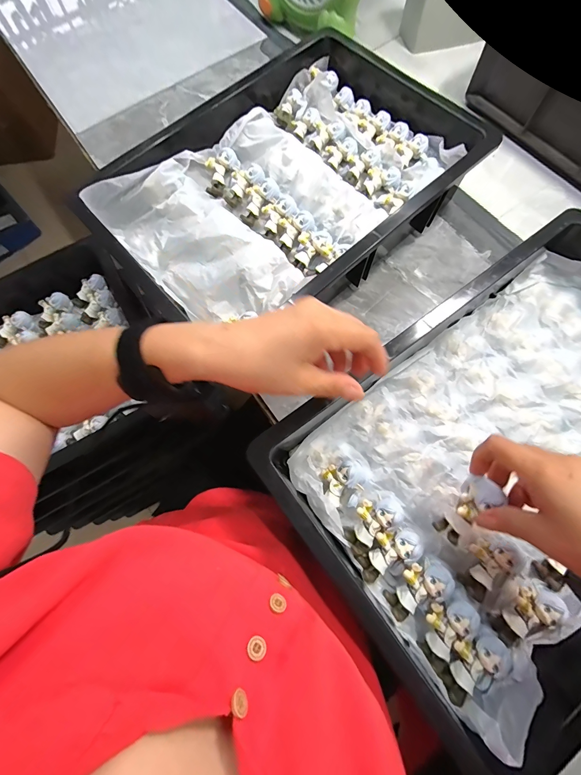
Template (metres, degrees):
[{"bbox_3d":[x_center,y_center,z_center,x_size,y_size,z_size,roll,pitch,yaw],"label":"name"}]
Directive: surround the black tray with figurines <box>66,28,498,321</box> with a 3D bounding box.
[{"bbox_3d":[0.010,-0.264,0.401,0.432,0.068,0.299,-42,77,-9],"label":"black tray with figurines"}]

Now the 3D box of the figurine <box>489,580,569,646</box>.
[{"bbox_3d":[0.211,0.203,0.284,0.061,0.026,0.033,-43,77,7],"label":"figurine"}]

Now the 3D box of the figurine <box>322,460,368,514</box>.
[{"bbox_3d":[0.052,0.095,0.311,0.040,0.028,0.045,24,77,9],"label":"figurine"}]

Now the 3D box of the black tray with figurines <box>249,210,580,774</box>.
[{"bbox_3d":[0.219,0.053,0.298,0.435,0.075,0.309,-35,77,-10],"label":"black tray with figurines"}]

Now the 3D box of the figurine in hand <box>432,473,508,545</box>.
[{"bbox_3d":[0.146,0.102,0.263,0.024,0.022,0.063,30,111,9],"label":"figurine in hand"}]

